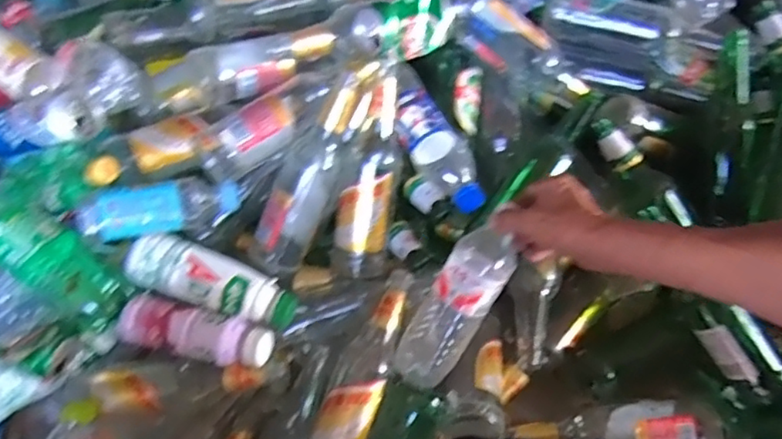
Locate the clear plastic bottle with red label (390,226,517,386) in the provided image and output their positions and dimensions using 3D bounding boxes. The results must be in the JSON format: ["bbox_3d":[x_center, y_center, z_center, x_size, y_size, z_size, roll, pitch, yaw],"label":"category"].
[{"bbox_3d":[0.074,0.096,0.689,0.073,0.075,0.196,37,114,19],"label":"clear plastic bottle with red label"}]

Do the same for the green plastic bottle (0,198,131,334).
[{"bbox_3d":[-0.418,0.033,0.716,0.248,0.064,0.080,40,70,-3],"label":"green plastic bottle"}]

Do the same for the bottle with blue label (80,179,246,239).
[{"bbox_3d":[-0.268,-0.008,0.716,0.170,0.072,0.055,-8,62,-21],"label":"bottle with blue label"}]

